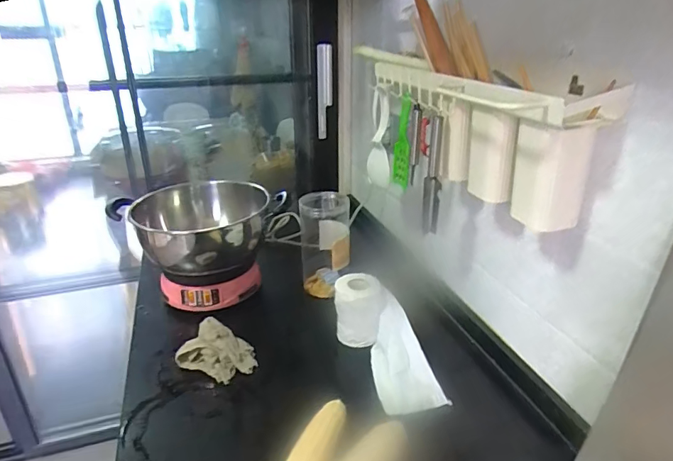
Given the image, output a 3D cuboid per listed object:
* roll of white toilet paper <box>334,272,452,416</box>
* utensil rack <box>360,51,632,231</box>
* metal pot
[{"bbox_3d":[0.075,0.177,0.744,0.090,0.128,0.241,-17,29,-23],"label":"roll of white toilet paper"},{"bbox_3d":[0.175,-0.154,0.672,0.109,0.180,0.451,-10,26,-18],"label":"utensil rack"},{"bbox_3d":[-0.287,0.003,0.956,0.284,0.146,0.304,-1,25,0],"label":"metal pot"}]

